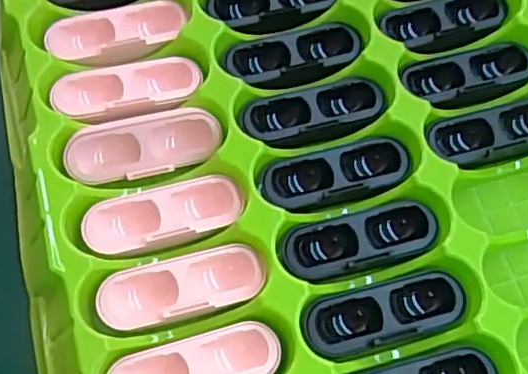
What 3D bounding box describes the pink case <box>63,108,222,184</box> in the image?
[{"bbox_3d":[-0.050,-0.018,0.262,0.064,0.010,0.022,-14,69,-8],"label":"pink case"}]

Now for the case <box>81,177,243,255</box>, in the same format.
[{"bbox_3d":[-0.041,0.012,0.255,0.063,0.008,0.023,-14,69,-9],"label":"case"}]

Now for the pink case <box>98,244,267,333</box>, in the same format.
[{"bbox_3d":[-0.032,0.039,0.245,0.064,0.007,0.023,-14,69,-8],"label":"pink case"}]

